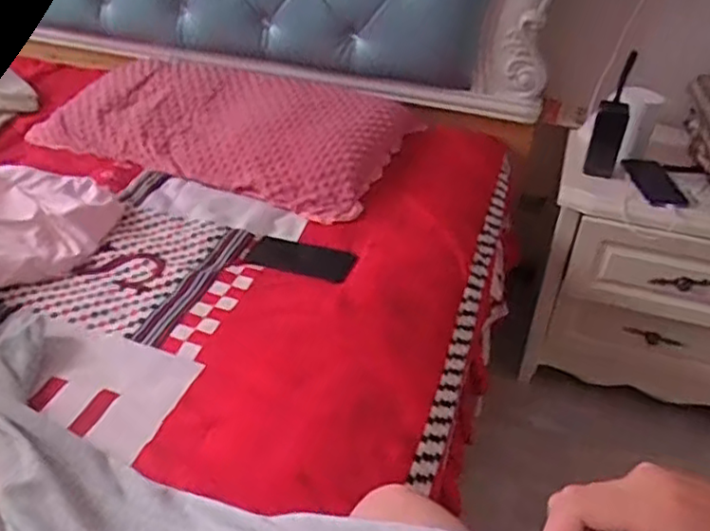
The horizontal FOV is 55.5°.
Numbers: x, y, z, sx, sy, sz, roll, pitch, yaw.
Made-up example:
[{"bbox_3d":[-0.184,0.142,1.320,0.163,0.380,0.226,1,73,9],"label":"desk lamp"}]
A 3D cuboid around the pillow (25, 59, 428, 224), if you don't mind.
[{"bbox_3d":[-0.241,-0.288,1.349,0.676,0.109,0.370,18,38,19],"label":"pillow"}]

